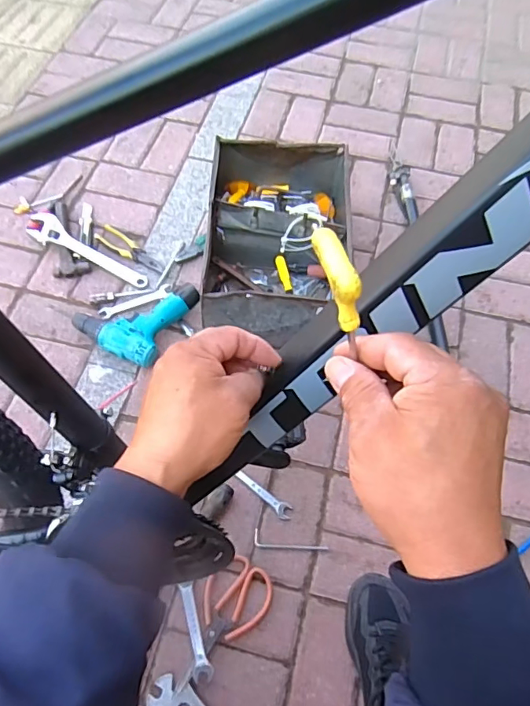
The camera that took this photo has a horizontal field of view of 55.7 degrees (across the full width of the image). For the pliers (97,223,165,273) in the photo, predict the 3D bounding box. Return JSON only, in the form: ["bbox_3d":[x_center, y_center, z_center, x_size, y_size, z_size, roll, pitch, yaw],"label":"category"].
[{"bbox_3d":[-0.293,-0.224,1.096,0.177,0.019,0.049,33,66,14],"label":"pliers"}]

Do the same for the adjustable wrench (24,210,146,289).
[{"bbox_3d":[-0.376,-0.217,1.074,0.284,0.021,0.070,29,64,-2],"label":"adjustable wrench"}]

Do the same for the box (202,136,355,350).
[{"bbox_3d":[0.028,-0.219,0.988,0.270,0.176,0.420,6,62,0],"label":"box"}]

